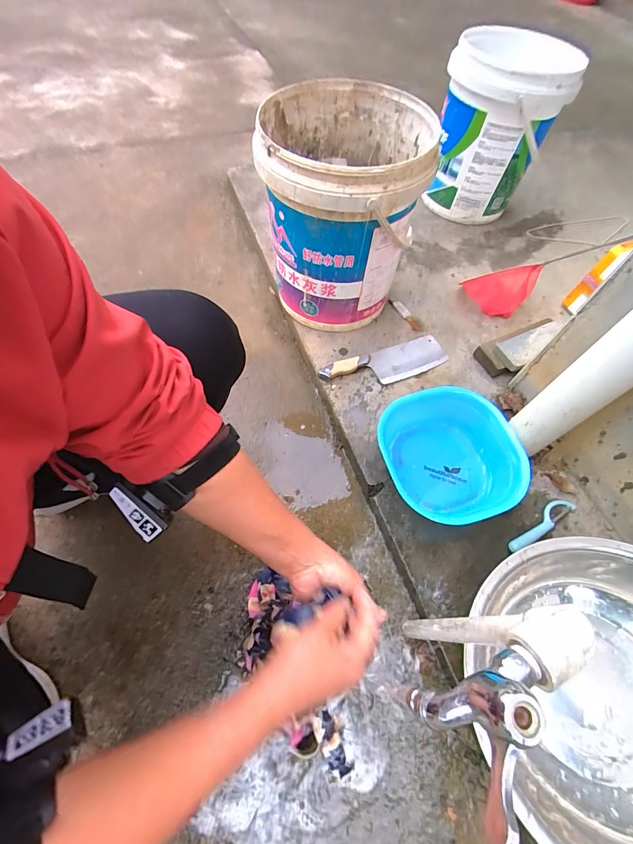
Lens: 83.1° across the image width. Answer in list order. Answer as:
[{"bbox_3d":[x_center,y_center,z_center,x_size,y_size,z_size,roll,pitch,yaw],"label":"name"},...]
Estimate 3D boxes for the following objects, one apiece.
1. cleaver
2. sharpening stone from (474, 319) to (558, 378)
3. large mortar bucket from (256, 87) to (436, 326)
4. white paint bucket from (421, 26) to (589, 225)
[{"bbox_3d":[0.155,-0.125,0.781,0.279,0.023,0.088,-19,66,-16],"label":"cleaver"},{"bbox_3d":[0.455,-0.173,0.782,0.191,0.046,0.093,-30,65,-4],"label":"sharpening stone"},{"bbox_3d":[0.037,-0.413,0.744,0.296,0.351,0.311,3,62,-6],"label":"large mortar bucket"},{"bbox_3d":[0.467,-0.790,0.982,0.275,0.357,0.275,3,62,-6],"label":"white paint bucket"}]

